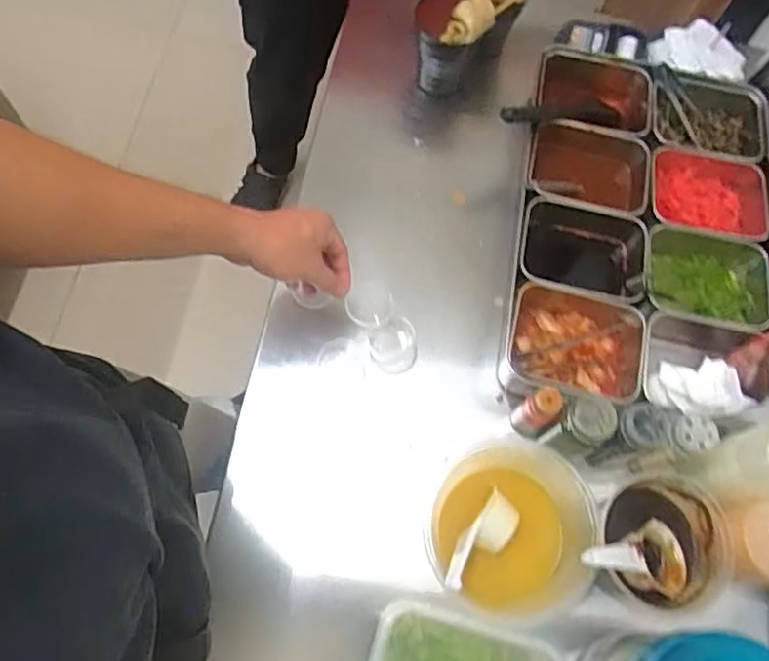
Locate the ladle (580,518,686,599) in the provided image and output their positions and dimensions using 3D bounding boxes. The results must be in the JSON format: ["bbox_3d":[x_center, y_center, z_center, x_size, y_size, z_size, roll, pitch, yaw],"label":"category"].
[{"bbox_3d":[0.210,0.196,0.555,0.123,0.038,0.059,14,62,-36],"label":"ladle"}]

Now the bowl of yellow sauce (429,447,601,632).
[{"bbox_3d":[0.113,0.181,0.576,0.153,0.081,0.149,1,68,-3],"label":"bowl of yellow sauce"}]

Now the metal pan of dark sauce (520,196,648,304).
[{"bbox_3d":[0.212,-0.074,0.707,0.133,0.090,0.101,9,67,1],"label":"metal pan of dark sauce"}]

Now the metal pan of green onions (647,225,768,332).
[{"bbox_3d":[0.340,-0.048,0.688,0.138,0.049,0.108,8,67,0],"label":"metal pan of green onions"}]

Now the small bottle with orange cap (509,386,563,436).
[{"bbox_3d":[0.146,0.079,0.623,0.034,0.069,0.030,-37,74,-16],"label":"small bottle with orange cap"}]

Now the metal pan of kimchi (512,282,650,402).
[{"bbox_3d":[0.197,0.021,0.669,0.138,0.061,0.109,12,67,2],"label":"metal pan of kimchi"}]

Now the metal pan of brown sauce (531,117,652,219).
[{"bbox_3d":[0.233,-0.169,0.755,0.139,0.084,0.100,10,67,1],"label":"metal pan of brown sauce"}]

